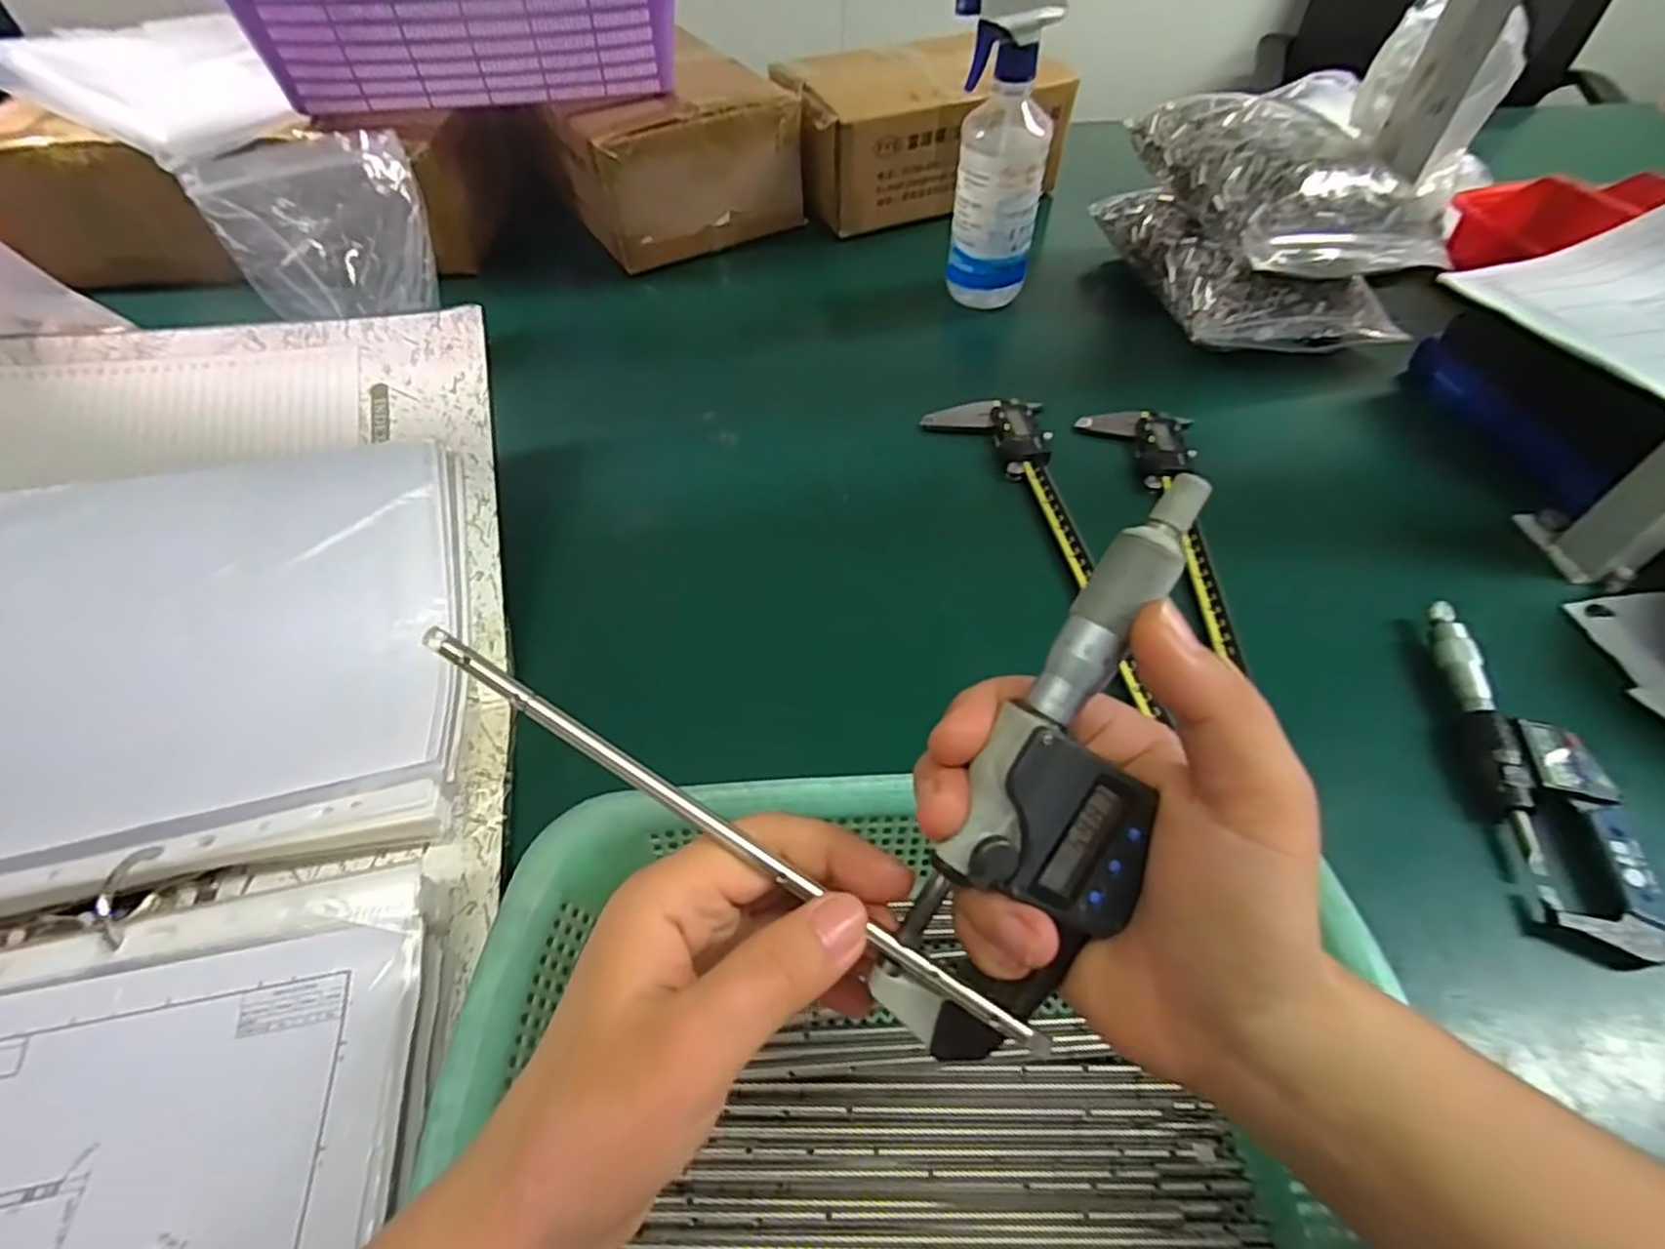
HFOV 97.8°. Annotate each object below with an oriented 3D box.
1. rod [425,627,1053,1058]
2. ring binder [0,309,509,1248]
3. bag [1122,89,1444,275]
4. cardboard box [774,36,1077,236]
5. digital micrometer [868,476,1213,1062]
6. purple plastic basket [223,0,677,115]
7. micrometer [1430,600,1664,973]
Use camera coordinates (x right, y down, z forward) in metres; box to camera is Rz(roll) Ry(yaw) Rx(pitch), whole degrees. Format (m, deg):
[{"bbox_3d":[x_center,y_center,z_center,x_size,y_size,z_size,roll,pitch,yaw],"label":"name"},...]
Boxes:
[{"bbox_3d":[-0.030,0.054,0.191,0.194,0.004,0.007,32,57,7],"label":"rod"},{"bbox_3d":[-0.330,0.070,0.316,0.334,0.077,0.594,-10,52,-8],"label":"ring binder"},{"bbox_3d":[0.364,-0.360,0.578,0.163,0.063,0.229,-3,52,-3],"label":"bag"},{"bbox_3d":[0.081,-0.512,0.753,0.272,0.100,0.168,-19,54,-15],"label":"cardboard box"},{"bbox_3d":[0.058,0.040,0.181,0.046,0.031,0.155,21,96,15],"label":"digital micrometer"},{"bbox_3d":[-0.325,-0.570,0.663,0.364,0.101,0.307,-13,53,-10],"label":"purple plastic basket"},{"bbox_3d":[0.337,0.067,0.352,0.047,0.022,0.178,4,52,3],"label":"micrometer"}]

